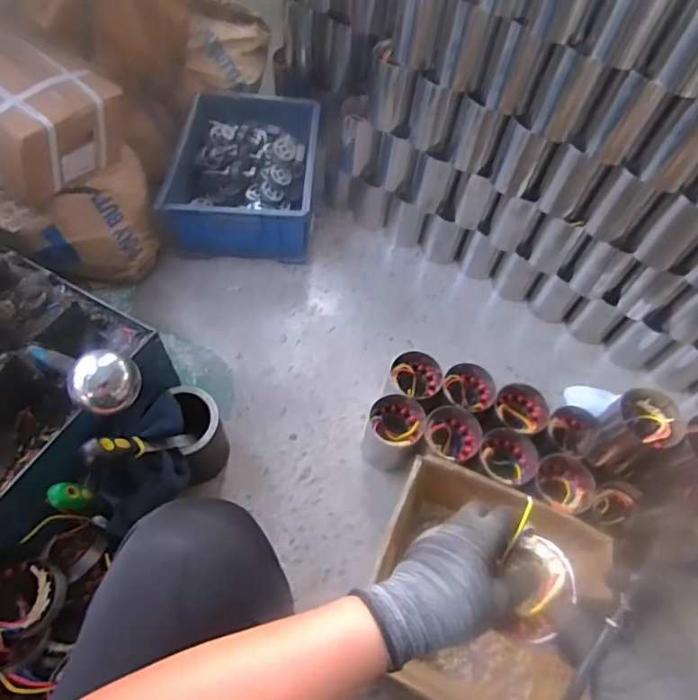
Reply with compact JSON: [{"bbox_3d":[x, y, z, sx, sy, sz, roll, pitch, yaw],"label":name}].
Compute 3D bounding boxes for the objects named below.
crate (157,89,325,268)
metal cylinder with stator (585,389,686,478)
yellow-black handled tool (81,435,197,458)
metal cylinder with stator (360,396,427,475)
[{"bbox_3d":[-0.232,-0.398,1.167,0.313,0.161,0.397,4,59,-2],"label":"crate"},{"bbox_3d":[0.432,0.129,0.779,0.091,0.129,0.089,2,59,-3],"label":"metal cylinder with stator"},{"bbox_3d":[-0.273,0.128,0.675,0.022,0.239,0.028,27,86,12],"label":"yellow-black handled tool"},{"bbox_3d":[0.077,0.148,0.888,0.092,0.111,0.099,2,59,-3],"label":"metal cylinder with stator"}]

